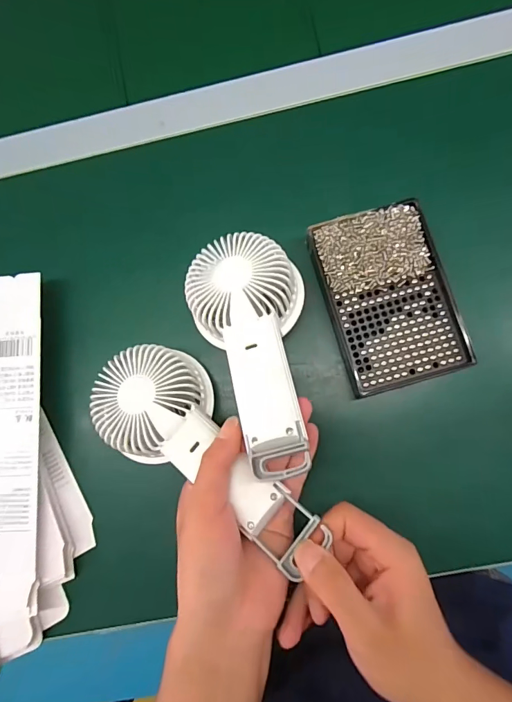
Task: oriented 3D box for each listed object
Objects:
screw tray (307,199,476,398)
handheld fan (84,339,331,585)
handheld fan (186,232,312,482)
[{"bbox_3d":[0.102,-0.042,0.313,0.090,0.015,0.135,-16,82,3],"label":"screw tray"},{"bbox_3d":[-0.039,0.066,0.291,0.178,0.041,0.080,39,87,16],"label":"handheld fan"},{"bbox_3d":[0.000,-0.002,0.288,0.080,0.032,0.171,-11,71,2],"label":"handheld fan"}]

